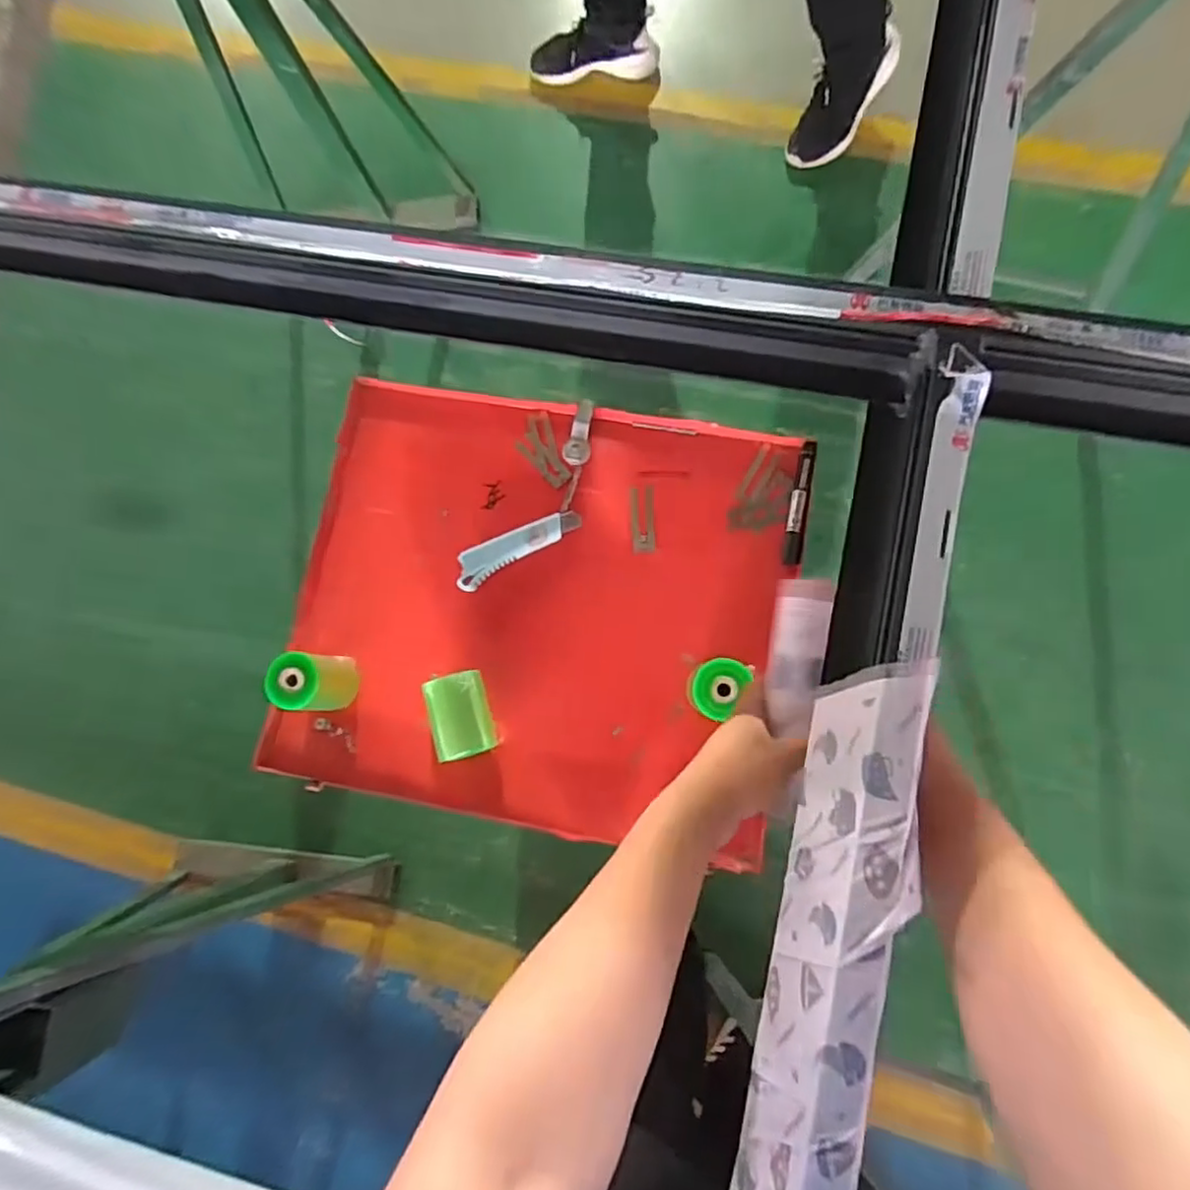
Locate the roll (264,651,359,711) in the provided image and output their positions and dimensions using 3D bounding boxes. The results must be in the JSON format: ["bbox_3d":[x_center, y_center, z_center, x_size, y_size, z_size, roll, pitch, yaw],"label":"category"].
[{"bbox_3d":[-0.298,0.091,0.676,0.064,0.074,0.057,5,82,5],"label":"roll"}]

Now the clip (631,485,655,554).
[{"bbox_3d":[0.055,-0.086,0.732,0.026,0.007,0.074,-1,81,4],"label":"clip"}]

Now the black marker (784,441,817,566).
[{"bbox_3d":[0.228,-0.103,0.712,0.020,0.013,0.140,9,82,6],"label":"black marker"}]

